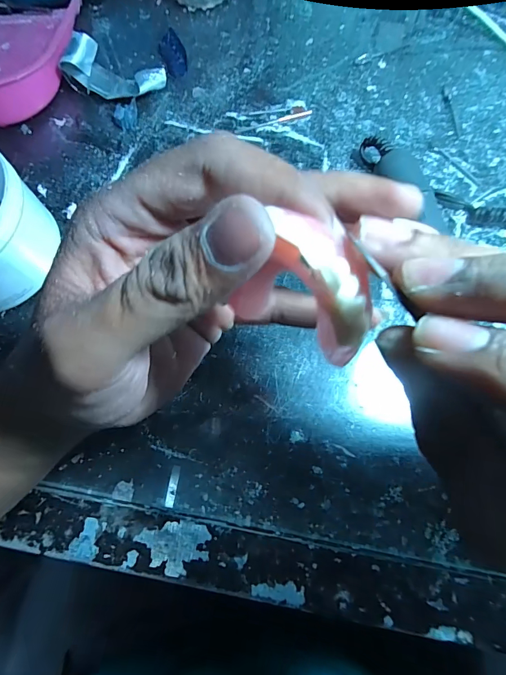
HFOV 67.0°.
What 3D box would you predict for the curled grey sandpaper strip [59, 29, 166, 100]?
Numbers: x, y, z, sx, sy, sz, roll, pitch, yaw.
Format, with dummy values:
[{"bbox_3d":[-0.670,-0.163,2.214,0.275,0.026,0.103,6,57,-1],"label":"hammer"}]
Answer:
[{"bbox_3d":[-0.105,-0.202,0.291,0.068,0.027,0.033,18,75,7],"label":"curled grey sandpaper strip"}]

